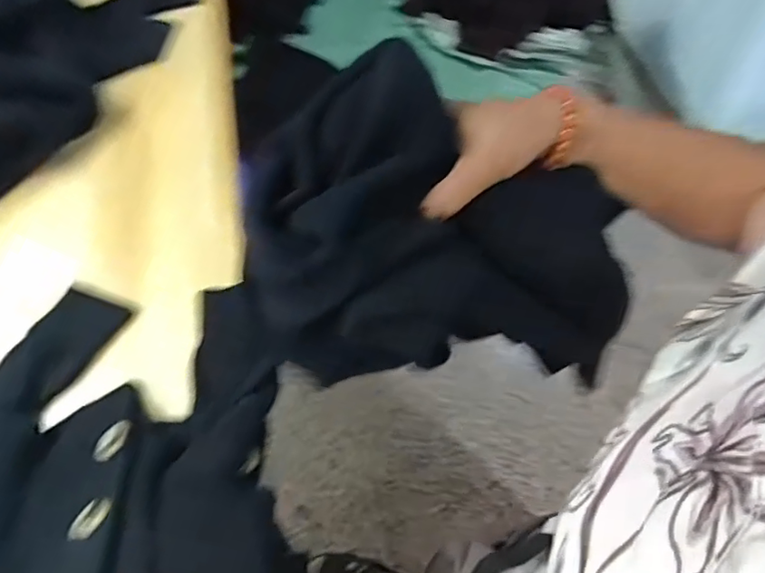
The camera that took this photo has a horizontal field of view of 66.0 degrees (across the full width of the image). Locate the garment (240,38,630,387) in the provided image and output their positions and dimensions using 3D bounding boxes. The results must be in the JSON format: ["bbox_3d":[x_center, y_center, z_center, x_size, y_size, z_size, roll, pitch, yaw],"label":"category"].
[{"bbox_3d":[0.048,-0.030,0.405,0.242,0.150,0.190,17,55,14],"label":"garment"}]

